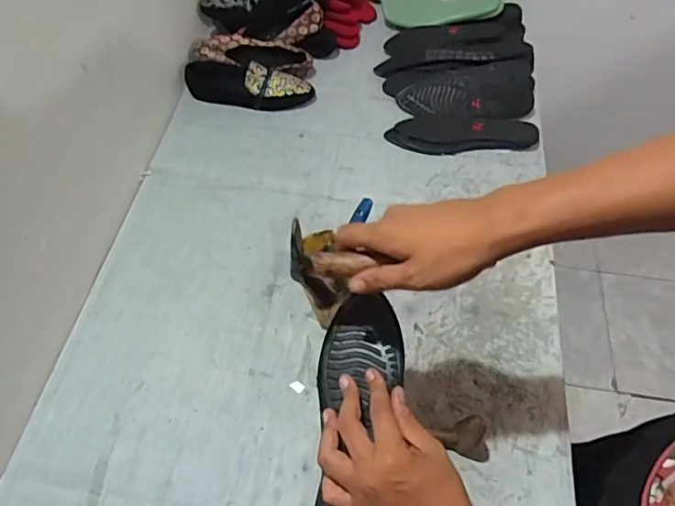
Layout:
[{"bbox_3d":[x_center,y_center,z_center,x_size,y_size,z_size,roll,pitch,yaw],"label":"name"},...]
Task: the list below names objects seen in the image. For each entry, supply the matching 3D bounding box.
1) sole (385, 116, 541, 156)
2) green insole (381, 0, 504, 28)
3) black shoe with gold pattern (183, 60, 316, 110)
[{"bbox_3d":[0.223,-0.215,0.938,0.258,0.017,0.081,4,56,3],"label":"sole"},{"bbox_3d":[0.219,-0.525,1.108,0.244,0.021,0.096,6,83,13],"label":"green insole"},{"bbox_3d":[-0.169,-0.324,0.989,0.247,0.056,0.082,10,57,7],"label":"black shoe with gold pattern"}]

